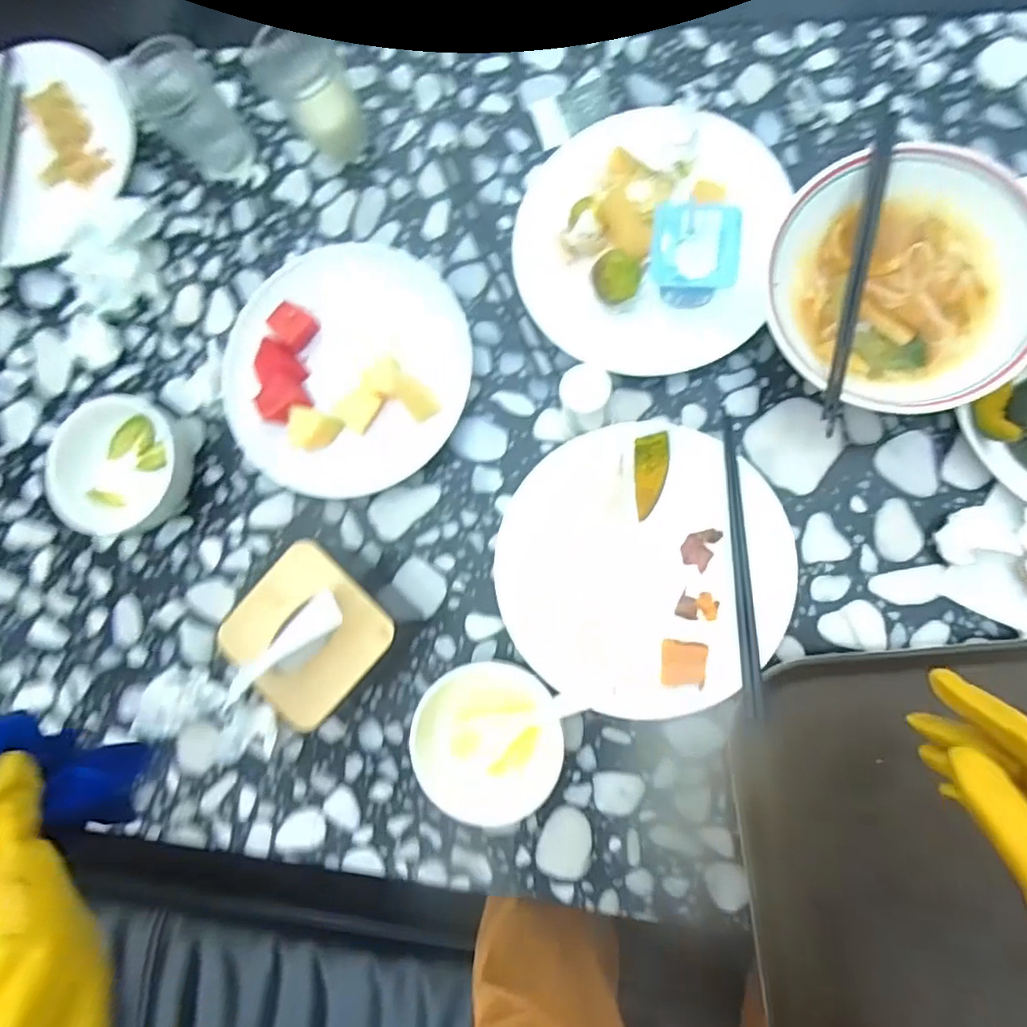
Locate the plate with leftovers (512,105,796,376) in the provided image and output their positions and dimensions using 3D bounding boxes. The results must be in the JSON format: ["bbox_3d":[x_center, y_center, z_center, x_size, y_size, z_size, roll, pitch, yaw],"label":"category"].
[{"bbox_3d":[0.105,-0.234,0.485,0.201,0.075,0.203,-1,85,8],"label":"plate with leftovers"}]

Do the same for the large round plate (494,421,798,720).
[{"bbox_3d":[0.101,0.042,0.482,0.219,0.032,0.219,-1,85,8],"label":"large round plate"}]

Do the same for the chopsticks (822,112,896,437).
[{"bbox_3d":[0.242,-0.168,0.424,0.013,0.015,0.222,12,85,10],"label":"chopsticks"}]

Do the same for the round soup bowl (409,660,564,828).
[{"bbox_3d":[-0.020,0.183,0.479,0.111,0.047,0.125,11,87,9],"label":"round soup bowl"}]

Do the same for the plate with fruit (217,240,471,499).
[{"bbox_3d":[-0.151,-0.138,0.532,0.212,0.038,0.233,-1,85,8],"label":"plate with fruit"}]

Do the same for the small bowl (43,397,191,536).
[{"bbox_3d":[-0.354,-0.044,0.547,0.124,0.052,0.108,-24,82,5],"label":"small bowl"}]

